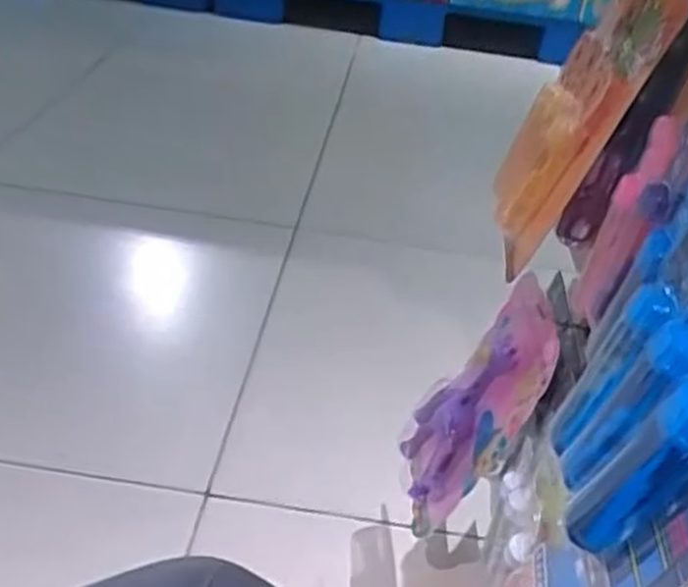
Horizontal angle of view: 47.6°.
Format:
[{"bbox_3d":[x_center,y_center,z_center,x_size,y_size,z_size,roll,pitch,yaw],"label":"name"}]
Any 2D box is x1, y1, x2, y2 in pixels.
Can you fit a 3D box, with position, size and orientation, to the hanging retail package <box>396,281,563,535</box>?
[{"bbox_3d":[0.120,0.108,0.709,0.040,0.248,0.121,15,29,-26],"label":"hanging retail package"}]

